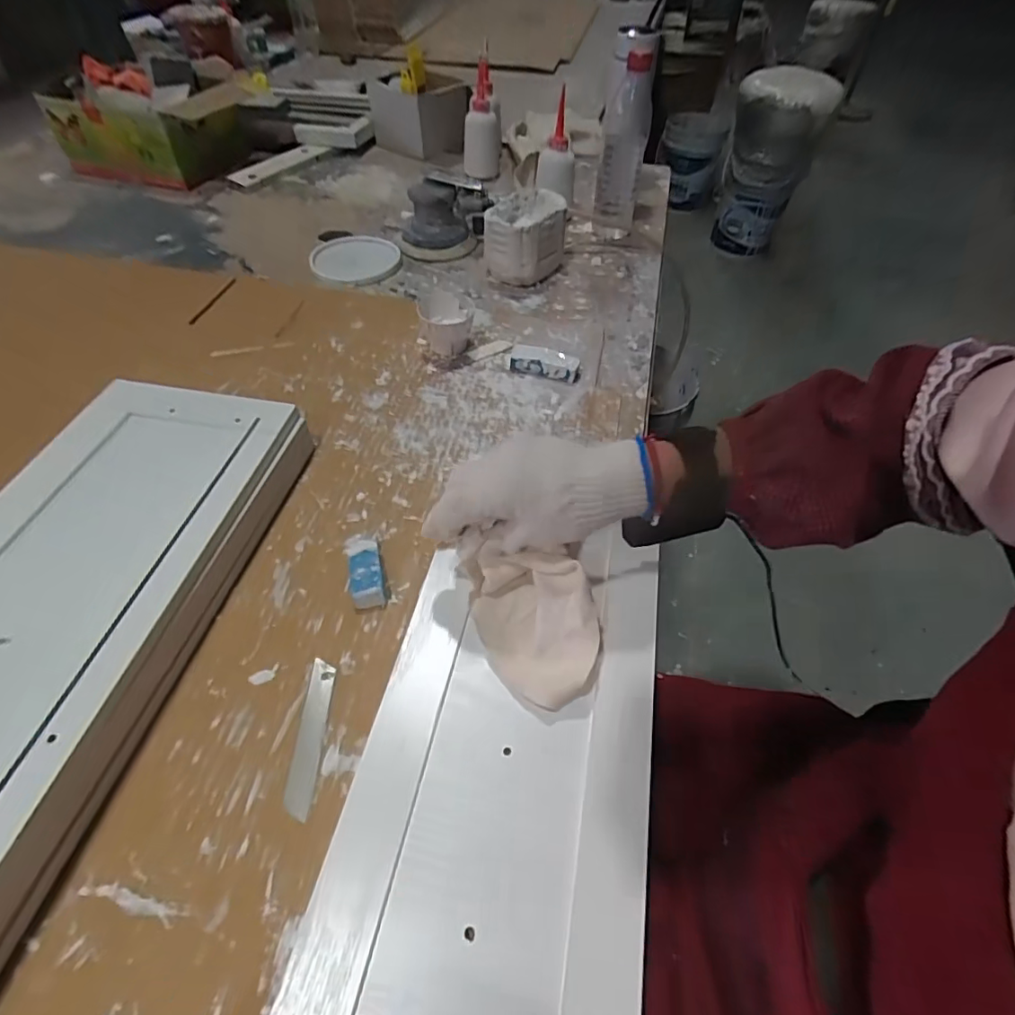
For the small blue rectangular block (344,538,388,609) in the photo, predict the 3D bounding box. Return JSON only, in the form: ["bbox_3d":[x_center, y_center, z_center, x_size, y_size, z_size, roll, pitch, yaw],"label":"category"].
[{"bbox_3d":[-0.113,0.047,0.431,0.026,0.016,0.067,-13,52,-12],"label":"small blue rectangular block"}]

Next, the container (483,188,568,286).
[{"bbox_3d":[0.024,-0.365,0.735,0.107,0.083,0.111,2,51,0],"label":"container"}]

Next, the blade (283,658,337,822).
[{"bbox_3d":[-0.130,0.149,0.358,0.018,0.004,0.098,-1,51,-2],"label":"blade"}]

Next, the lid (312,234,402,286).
[{"bbox_3d":[-0.211,-0.355,0.764,0.127,0.011,0.127,1,51,-1],"label":"lid"}]

